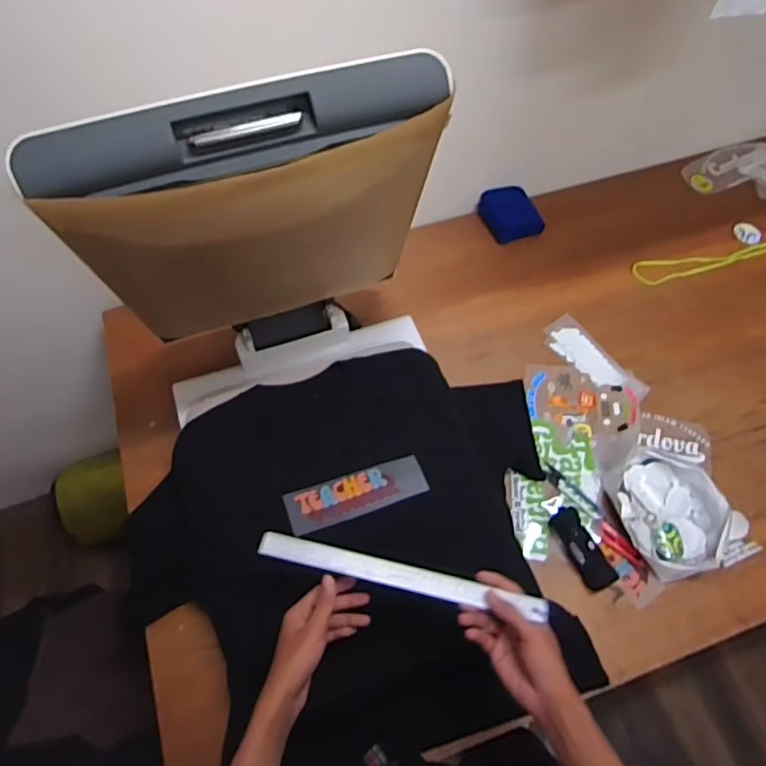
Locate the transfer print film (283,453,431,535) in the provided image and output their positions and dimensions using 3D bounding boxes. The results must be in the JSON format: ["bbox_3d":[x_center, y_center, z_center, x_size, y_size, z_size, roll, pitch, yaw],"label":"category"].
[{"bbox_3d":[-0.037,0.159,0.804,0.199,0.008,0.061,-17,69,-12],"label":"transfer print film"}]

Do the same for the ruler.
[{"bbox_3d":[0.026,0.223,0.639,0.334,0.009,0.029,15,52,-1],"label":"ruler"}]

